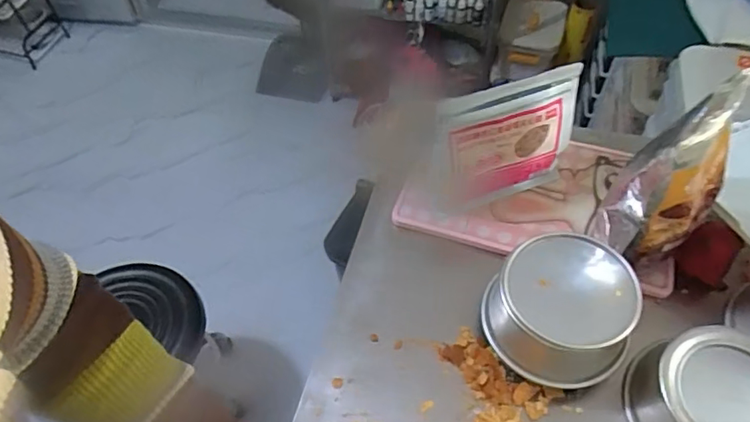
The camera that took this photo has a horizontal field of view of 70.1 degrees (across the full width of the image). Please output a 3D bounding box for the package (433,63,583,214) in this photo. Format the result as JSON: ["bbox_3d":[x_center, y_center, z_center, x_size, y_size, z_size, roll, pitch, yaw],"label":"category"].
[{"bbox_3d":[0.168,-0.080,0.694,0.190,0.188,0.044,-16,54,-9],"label":"package"}]

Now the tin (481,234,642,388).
[{"bbox_3d":[0.207,0.113,0.590,0.142,0.113,0.138,-1,53,2],"label":"tin"}]

